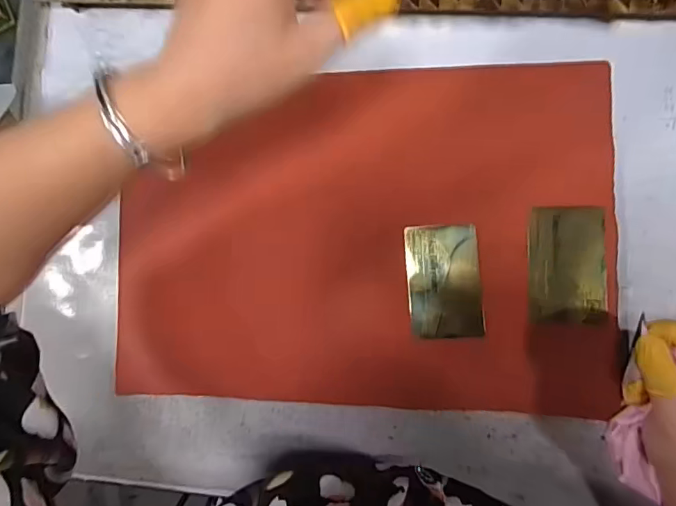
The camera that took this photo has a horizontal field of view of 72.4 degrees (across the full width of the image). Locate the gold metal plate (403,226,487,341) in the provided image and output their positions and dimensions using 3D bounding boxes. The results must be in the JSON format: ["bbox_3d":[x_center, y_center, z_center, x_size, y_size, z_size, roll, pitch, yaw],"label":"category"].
[{"bbox_3d":[0.080,0.021,0.346,0.053,0.004,0.084,-4,86,6],"label":"gold metal plate"}]

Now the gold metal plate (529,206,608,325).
[{"bbox_3d":[0.169,0.009,0.339,0.053,0.004,0.084,0,88,8],"label":"gold metal plate"}]

